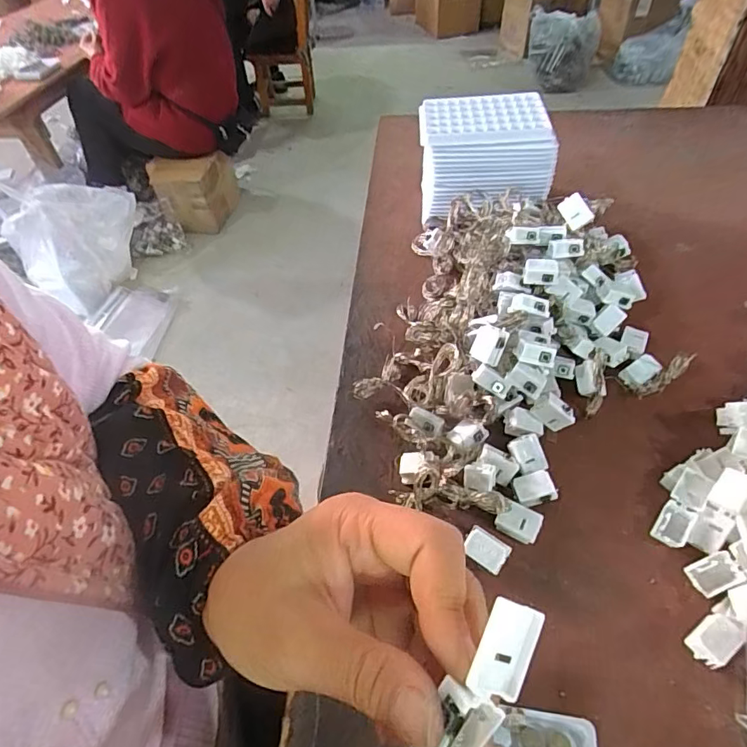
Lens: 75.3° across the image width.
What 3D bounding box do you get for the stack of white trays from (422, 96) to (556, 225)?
[{"bbox_3d":[0.116,-0.229,0.528,0.132,0.108,0.096,-3,50,3],"label":"stack of white trays"}]

